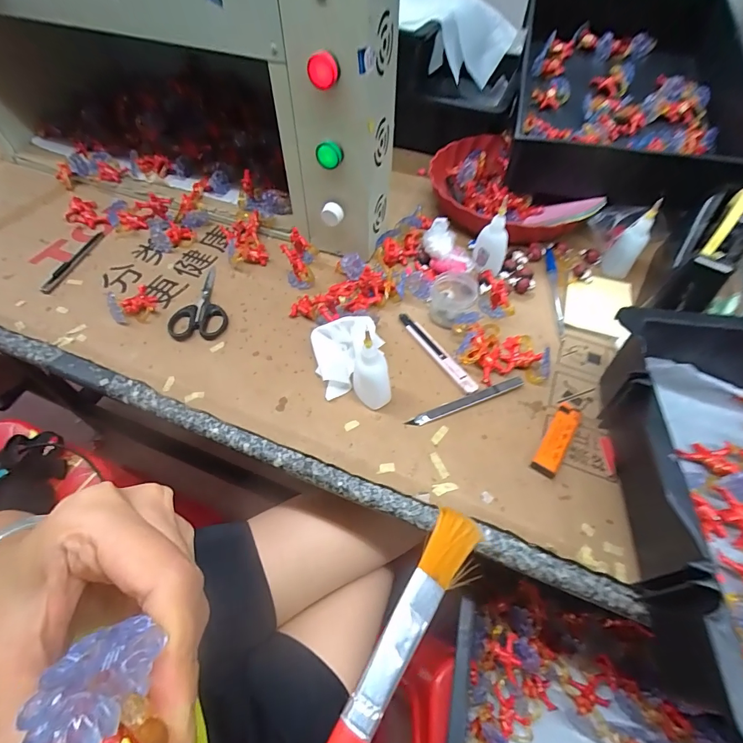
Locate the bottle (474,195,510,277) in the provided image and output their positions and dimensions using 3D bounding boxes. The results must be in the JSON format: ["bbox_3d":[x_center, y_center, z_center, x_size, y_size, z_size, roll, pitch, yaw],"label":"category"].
[{"bbox_3d":[0.151,-0.164,0.493,0.038,0.084,0.028,17,56,10],"label":"bottle"}]

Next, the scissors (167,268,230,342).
[{"bbox_3d":[-0.215,-0.082,0.490,0.064,0.008,0.125,-17,57,-13],"label":"scissors"}]

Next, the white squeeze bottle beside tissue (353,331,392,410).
[{"bbox_3d":[0.001,-0.002,0.383,0.033,0.092,0.038,-4,55,-4],"label":"white squeeze bottle beside tissue"}]

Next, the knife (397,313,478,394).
[{"bbox_3d":[0.071,-0.022,0.445,0.015,0.009,0.128,-26,59,-18],"label":"knife"}]

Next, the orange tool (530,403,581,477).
[{"bbox_3d":[0.179,0.064,0.383,0.023,0.014,0.083,30,59,19],"label":"orange tool"}]

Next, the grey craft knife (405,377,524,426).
[{"bbox_3d":[0.098,0.030,0.407,0.131,0.009,0.012,-18,57,-14],"label":"grey craft knife"}]

